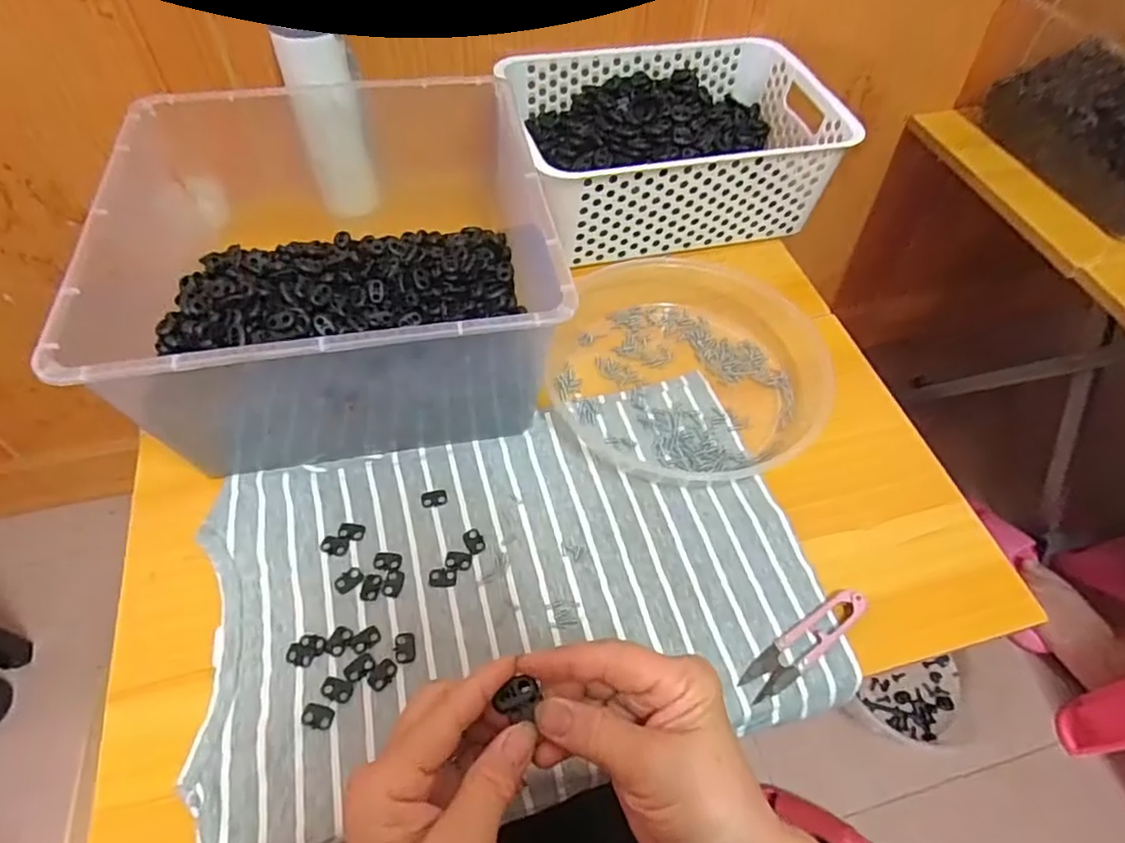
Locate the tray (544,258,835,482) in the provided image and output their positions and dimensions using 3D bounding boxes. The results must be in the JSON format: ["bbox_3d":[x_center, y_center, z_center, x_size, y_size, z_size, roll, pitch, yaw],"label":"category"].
[{"bbox_3d":[0.100,-0.063,0.541,0.214,0.048,0.235,1,55,-2],"label":"tray"}]

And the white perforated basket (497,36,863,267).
[{"bbox_3d":[0.109,-0.276,0.646,0.288,0.102,0.208,-11,56,-10],"label":"white perforated basket"}]

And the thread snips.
[{"bbox_3d":[0.155,0.140,0.408,0.098,0.011,0.024,-31,62,-22],"label":"thread snips"}]

